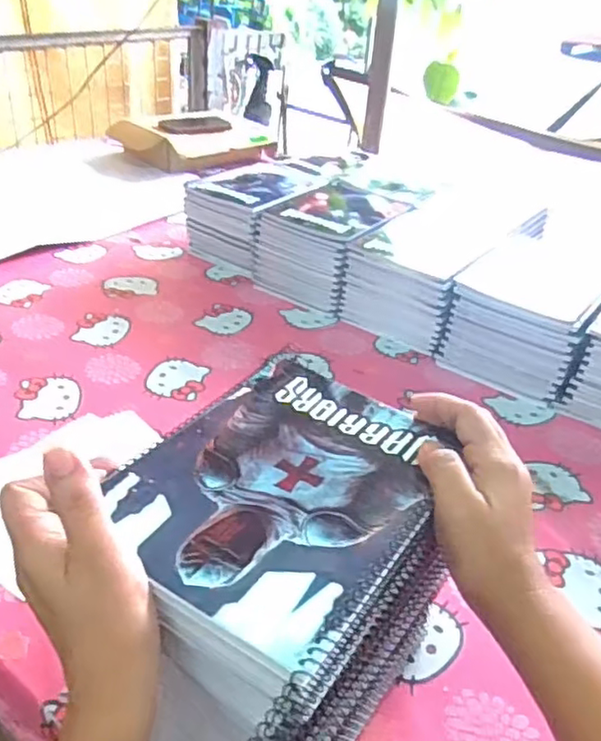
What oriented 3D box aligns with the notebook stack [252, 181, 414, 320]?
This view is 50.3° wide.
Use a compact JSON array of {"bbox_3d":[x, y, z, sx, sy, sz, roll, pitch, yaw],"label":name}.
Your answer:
[{"bbox_3d":[0.055,-0.198,1.008,0.164,0.118,0.223,25,38,27],"label":"notebook stack"}]

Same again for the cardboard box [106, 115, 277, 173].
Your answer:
[{"bbox_3d":[-0.235,-0.536,1.489,0.255,0.076,0.309,31,41,34],"label":"cardboard box"}]

